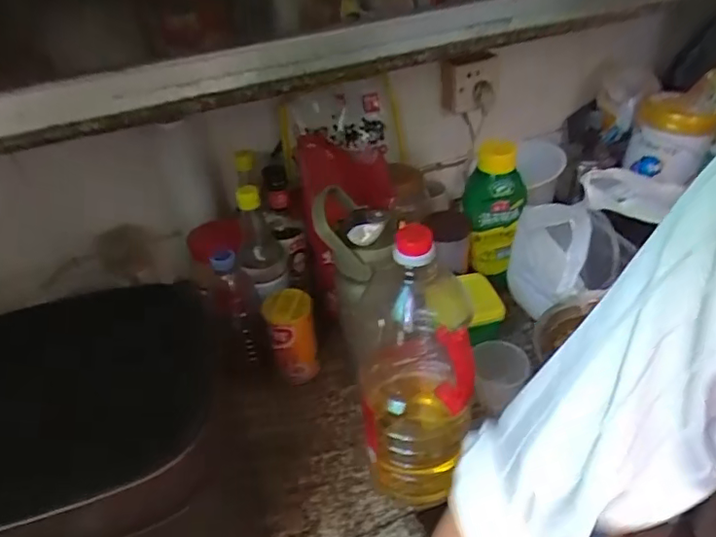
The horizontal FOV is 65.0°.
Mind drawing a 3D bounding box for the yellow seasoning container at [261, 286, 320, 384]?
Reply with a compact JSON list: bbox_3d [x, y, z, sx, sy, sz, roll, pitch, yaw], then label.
[{"bbox_3d":[-0.085,0.089,0.737,0.059,0.109,0.061,-13,37,-11],"label":"yellow seasoning container"}]

